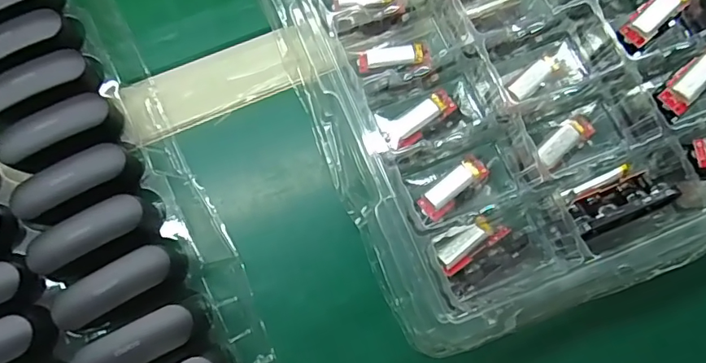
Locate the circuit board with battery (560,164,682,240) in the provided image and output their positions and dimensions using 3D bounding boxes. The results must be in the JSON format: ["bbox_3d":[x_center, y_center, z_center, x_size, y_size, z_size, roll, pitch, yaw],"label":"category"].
[{"bbox_3d":[0.140,0.010,0.267,0.054,0.021,0.028,-22,79,-6],"label":"circuit board with battery"}]

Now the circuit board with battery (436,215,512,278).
[{"bbox_3d":[0.066,0.034,0.278,0.043,0.004,0.016,-35,79,-9],"label":"circuit board with battery"}]

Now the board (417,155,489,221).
[{"bbox_3d":[0.057,0.004,0.281,0.043,0.006,0.016,-41,80,-10],"label":"board"}]

